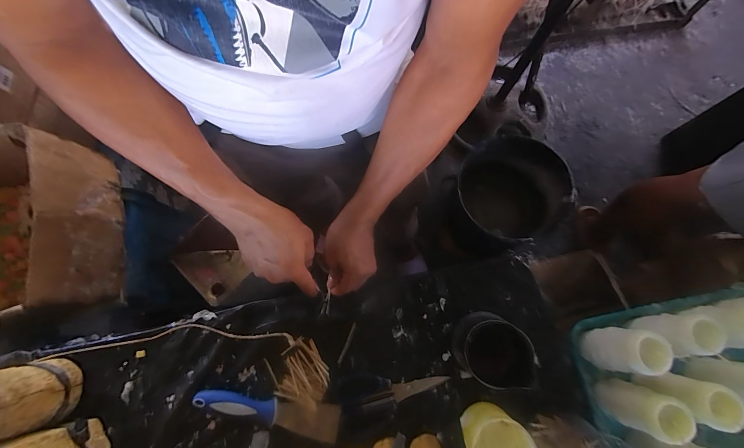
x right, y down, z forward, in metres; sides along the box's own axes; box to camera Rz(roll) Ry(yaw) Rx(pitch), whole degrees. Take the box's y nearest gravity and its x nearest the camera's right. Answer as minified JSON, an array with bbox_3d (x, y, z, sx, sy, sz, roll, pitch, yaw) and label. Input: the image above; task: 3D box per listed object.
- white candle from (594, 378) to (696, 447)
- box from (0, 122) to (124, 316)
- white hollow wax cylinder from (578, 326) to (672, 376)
[{"bbox_3d":[0.352,0.242,0.420,0.050,0.105,0.053,0,75,1],"label":"white candle"},{"bbox_3d":[-0.790,0.032,0.678,0.424,0.230,0.363,-13,75,-2],"label":"box"},{"bbox_3d":[0.348,0.175,0.445,0.054,0.108,0.056,-5,75,0],"label":"white hollow wax cylinder"}]

